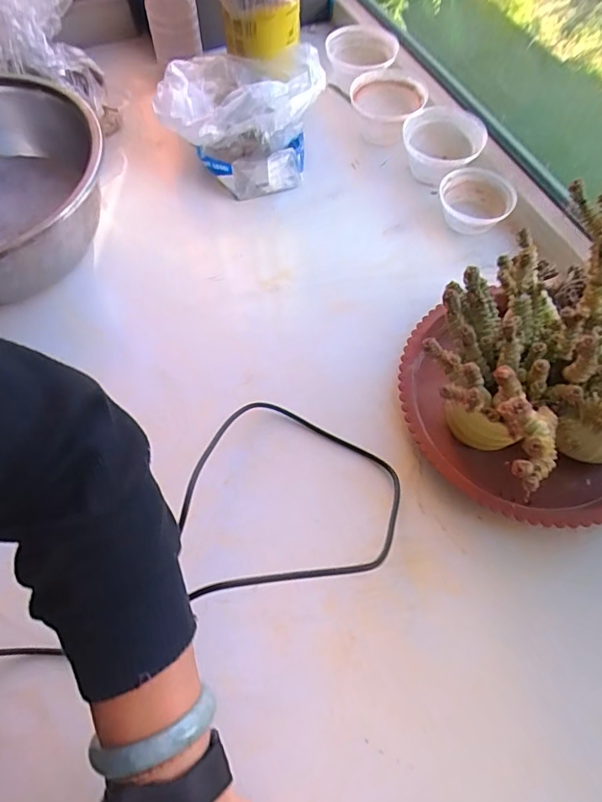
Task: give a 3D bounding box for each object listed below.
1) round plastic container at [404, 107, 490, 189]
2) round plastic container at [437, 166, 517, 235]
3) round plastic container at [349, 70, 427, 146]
[{"bbox_3d":[0.179,-0.316,0.623,0.096,0.050,0.094,0,63,-1],"label":"round plastic container"},{"bbox_3d":[0.205,-0.236,0.589,0.079,0.036,0.079,0,63,-1],"label":"round plastic container"},{"bbox_3d":[0.111,-0.382,0.656,0.092,0.049,0.105,13,64,7],"label":"round plastic container"}]

